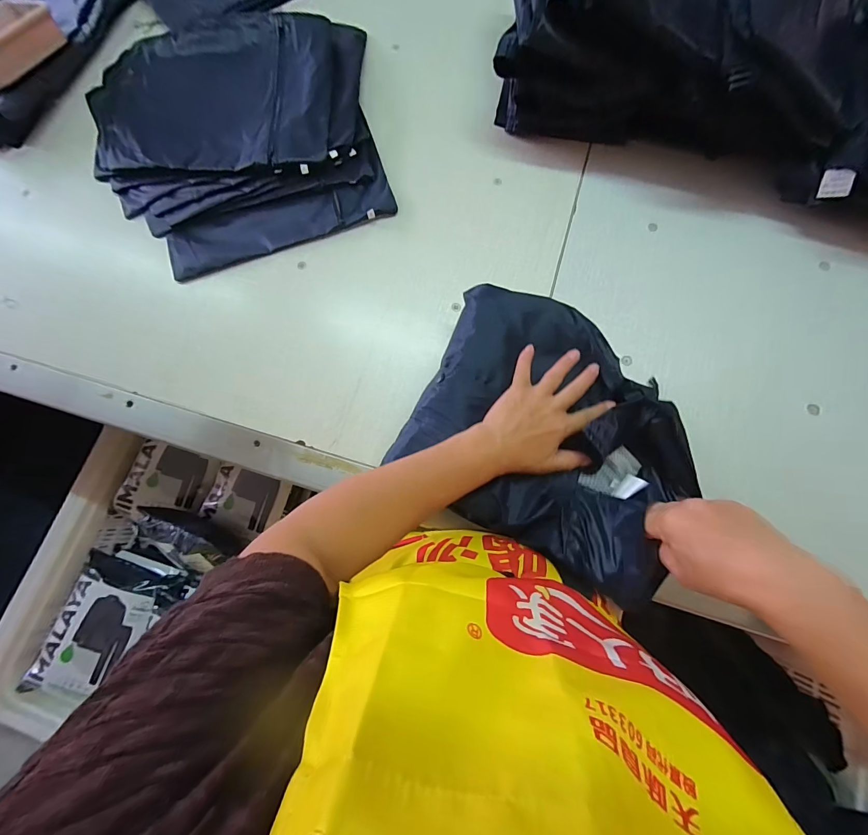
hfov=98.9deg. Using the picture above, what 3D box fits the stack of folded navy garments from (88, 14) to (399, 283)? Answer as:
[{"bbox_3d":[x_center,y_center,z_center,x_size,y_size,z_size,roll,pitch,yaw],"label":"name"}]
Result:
[{"bbox_3d":[-0.316,-0.452,0.580,0.427,0.030,0.438,-17,79,-2],"label":"stack of folded navy garments"}]

